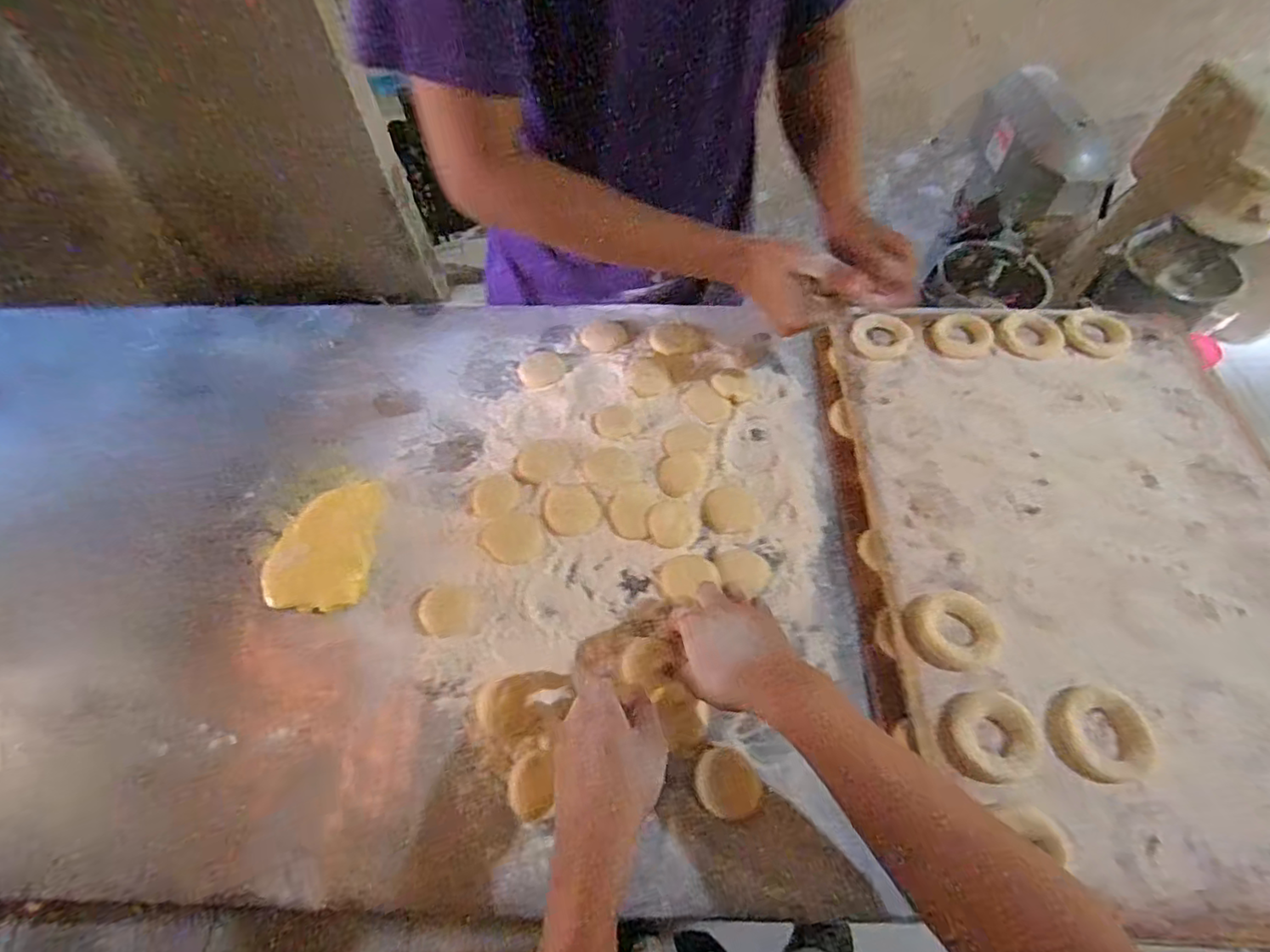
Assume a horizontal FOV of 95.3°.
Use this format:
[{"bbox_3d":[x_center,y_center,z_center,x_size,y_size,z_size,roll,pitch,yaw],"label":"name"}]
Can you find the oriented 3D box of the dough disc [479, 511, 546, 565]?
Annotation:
[{"bbox_3d":[-0.124,0.063,0.584,0.062,0.004,0.055,-8,61,-1],"label":"dough disc"}]

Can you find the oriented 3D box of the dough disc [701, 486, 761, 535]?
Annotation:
[{"bbox_3d":[0.098,0.034,0.598,0.058,0.004,0.052,-4,61,0],"label":"dough disc"}]

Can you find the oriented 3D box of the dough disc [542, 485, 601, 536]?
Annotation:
[{"bbox_3d":[-0.066,0.034,0.597,0.056,0.004,0.054,-1,61,2],"label":"dough disc"}]

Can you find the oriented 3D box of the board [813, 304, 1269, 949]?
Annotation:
[{"bbox_3d":[0.436,0.066,0.552,0.453,0.032,0.605,-1,61,2],"label":"board"}]

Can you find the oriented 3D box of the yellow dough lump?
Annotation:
[{"bbox_3d":[-0.313,0.067,0.583,0.100,0.011,0.138,-3,61,1],"label":"yellow dough lump"}]

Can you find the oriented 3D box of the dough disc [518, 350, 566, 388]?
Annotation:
[{"bbox_3d":[-0.111,-0.128,0.692,0.051,0.005,0.055,-1,61,2],"label":"dough disc"}]

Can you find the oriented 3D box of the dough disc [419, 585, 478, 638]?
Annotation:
[{"bbox_3d":[-0.176,0.127,0.545,0.051,0.004,0.049,-1,61,2],"label":"dough disc"}]

